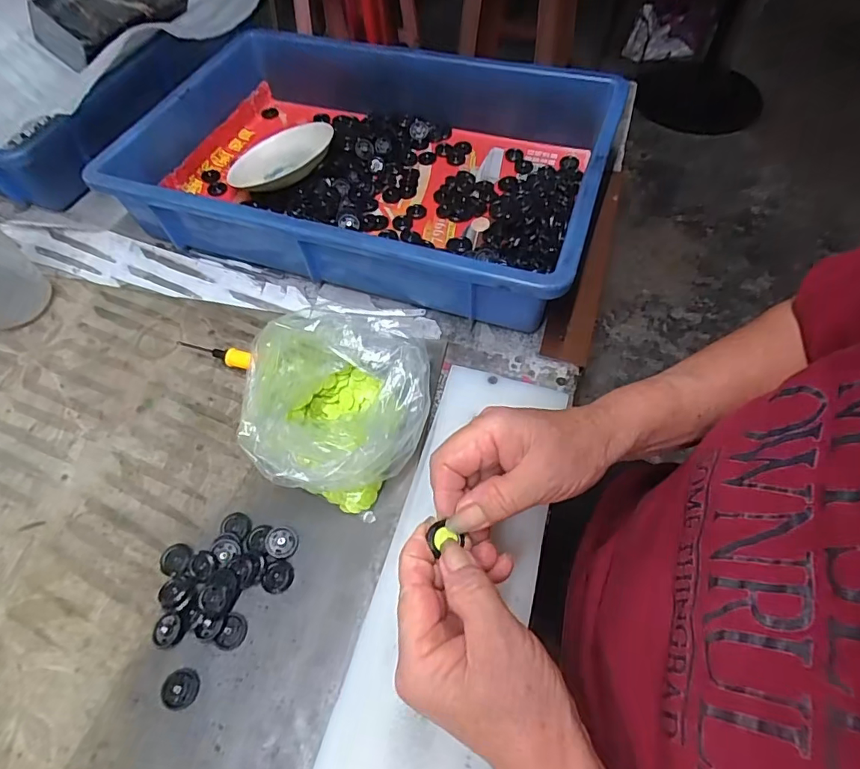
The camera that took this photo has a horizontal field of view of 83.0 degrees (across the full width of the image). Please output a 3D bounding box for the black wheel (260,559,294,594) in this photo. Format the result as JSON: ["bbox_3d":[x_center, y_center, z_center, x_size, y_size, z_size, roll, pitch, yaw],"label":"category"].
[{"bbox_3d":[-0.098,0.123,0.313,0.019,0.005,0.019,-1,58,1],"label":"black wheel"}]

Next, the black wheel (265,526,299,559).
[{"bbox_3d":[-0.099,0.104,0.322,0.021,0.007,0.019,12,59,9],"label":"black wheel"}]

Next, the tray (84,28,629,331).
[{"bbox_3d":[-0.049,-0.229,0.480,0.418,0.078,0.313,16,60,11],"label":"tray"}]

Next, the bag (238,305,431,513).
[{"bbox_3d":[-0.066,0.011,0.343,0.121,0.061,0.134,21,61,14],"label":"bag"}]

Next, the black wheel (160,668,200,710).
[{"bbox_3d":[-0.145,0.176,0.281,0.020,0.004,0.020,-3,58,-1],"label":"black wheel"}]

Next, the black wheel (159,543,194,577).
[{"bbox_3d":[-0.167,0.115,0.319,0.021,0.006,0.020,-1,58,1],"label":"black wheel"}]

